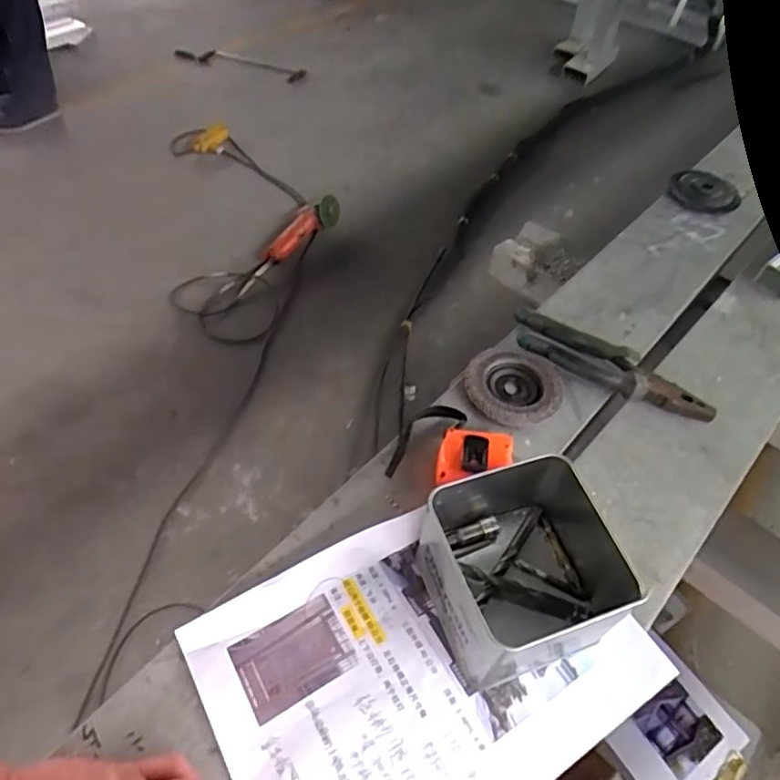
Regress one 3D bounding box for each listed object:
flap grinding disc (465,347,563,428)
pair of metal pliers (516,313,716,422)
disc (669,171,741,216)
[{"bbox_3d":[0.120,-0.003,0.567,0.089,0.017,0.093,2,51,-2],"label":"flap grinding disc"},{"bbox_3d":[0.223,-0.024,0.587,0.203,0.018,0.053,27,54,17],"label":"pair of metal pliers"},{"bbox_3d":[0.444,-0.279,0.817,0.095,0.008,0.104,16,52,9],"label":"disc"}]

